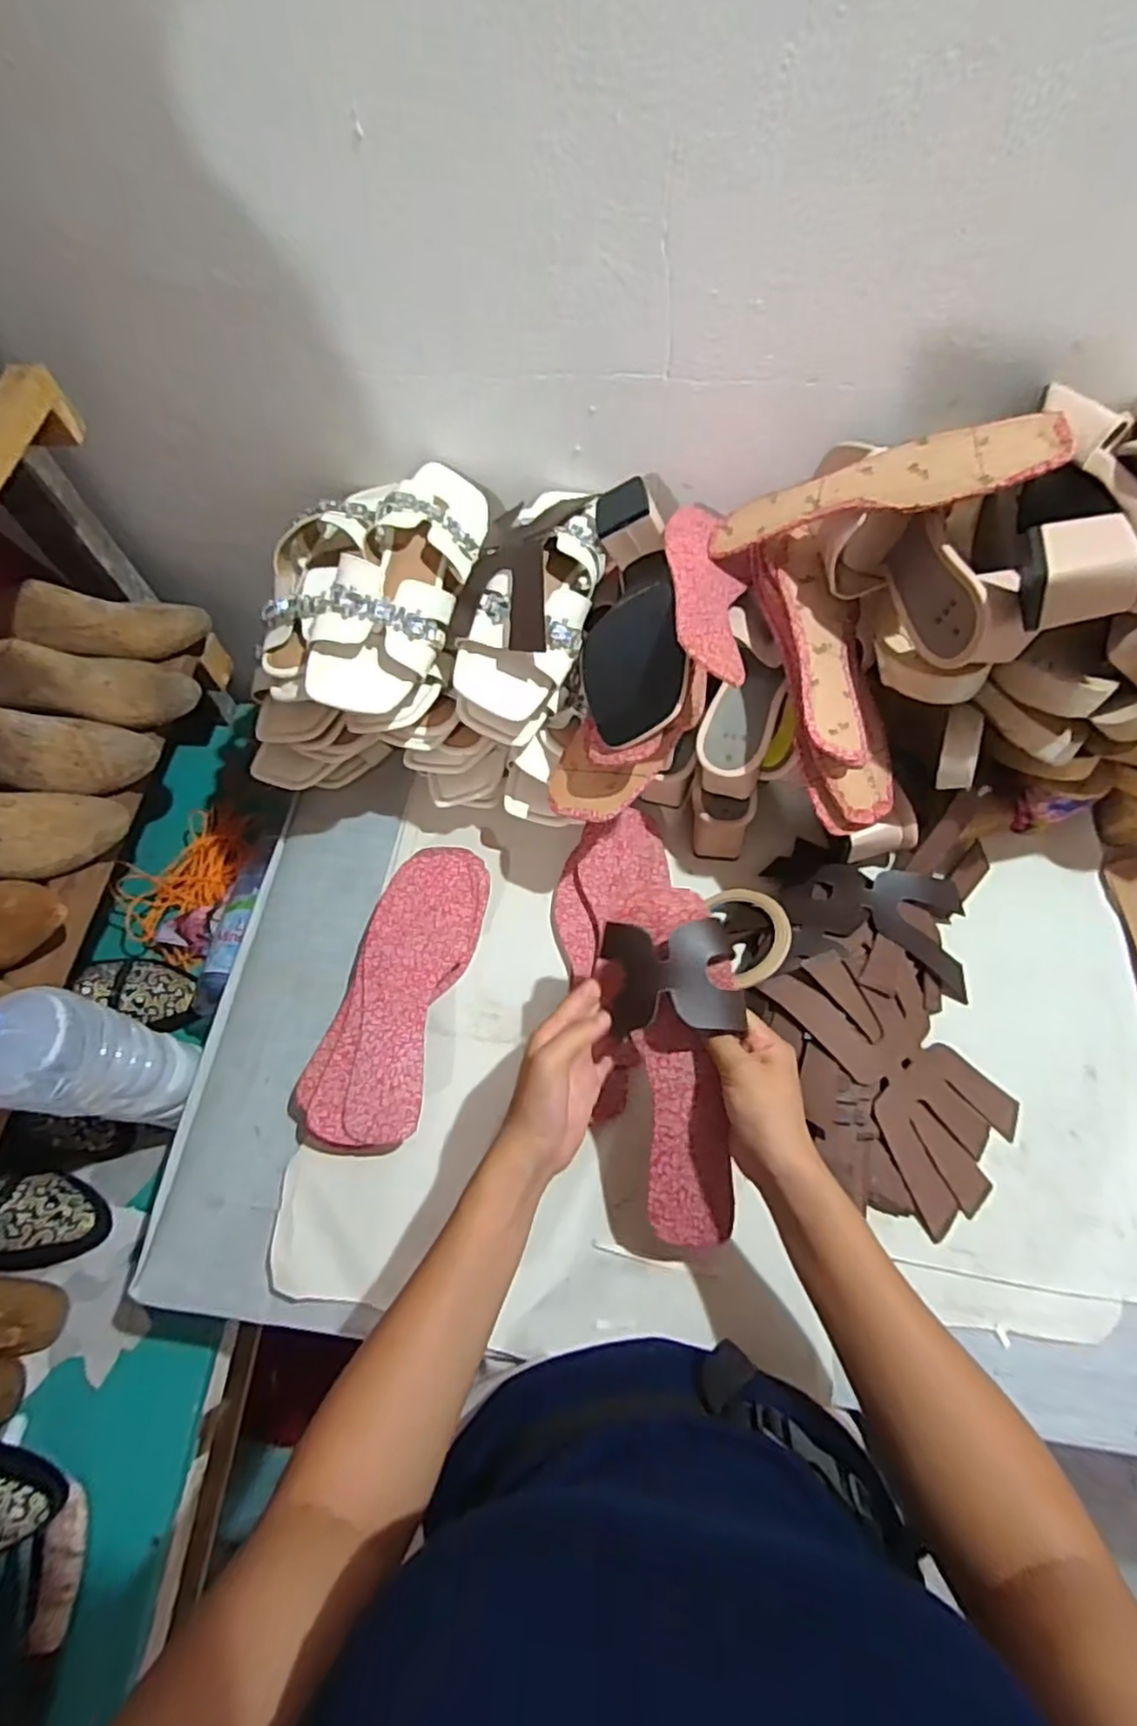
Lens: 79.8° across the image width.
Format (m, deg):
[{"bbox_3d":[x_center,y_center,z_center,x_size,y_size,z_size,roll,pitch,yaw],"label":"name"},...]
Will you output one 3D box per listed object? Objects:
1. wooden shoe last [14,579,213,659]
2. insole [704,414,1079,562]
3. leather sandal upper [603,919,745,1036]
[{"bbox_3d":[-0.461,-0.242,0.693,0.166,0.066,0.052,-3,62,-20],"label":"wooden shoe last"},{"bbox_3d":[0.217,-0.272,0.491,0.236,0.010,0.077,8,60,42],"label":"insole"},{"bbox_3d":[0.069,0.076,0.451,0.086,0.037,0.068,-3,64,2],"label":"leather sandal upper"}]

